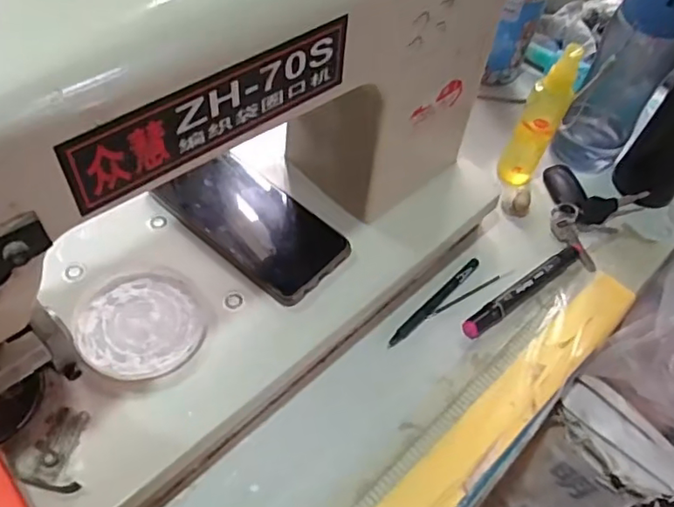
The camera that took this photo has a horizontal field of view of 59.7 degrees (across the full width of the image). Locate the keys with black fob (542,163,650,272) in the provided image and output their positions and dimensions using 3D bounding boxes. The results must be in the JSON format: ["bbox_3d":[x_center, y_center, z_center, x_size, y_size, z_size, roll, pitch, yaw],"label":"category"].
[{"bbox_3d":[0.246,-0.049,0.590,0.095,0.027,0.107,32,56,19],"label":"keys with black fob"}]

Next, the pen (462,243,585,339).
[{"bbox_3d":[0.176,0.029,0.537,0.162,0.016,0.017,-30,60,-26],"label":"pen"}]

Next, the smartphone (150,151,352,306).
[{"bbox_3d":[-0.073,-0.026,0.488,0.160,0.018,0.075,35,56,21],"label":"smartphone"}]

